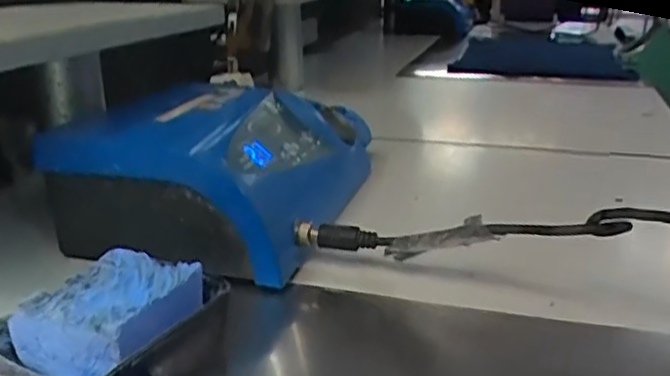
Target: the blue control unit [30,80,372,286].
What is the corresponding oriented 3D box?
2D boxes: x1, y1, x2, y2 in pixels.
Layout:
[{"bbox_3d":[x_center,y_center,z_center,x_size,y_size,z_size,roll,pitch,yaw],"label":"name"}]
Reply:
[{"bbox_3d":[-0.076,-0.025,0.495,0.167,0.084,0.251,4,20,14],"label":"blue control unit"}]

